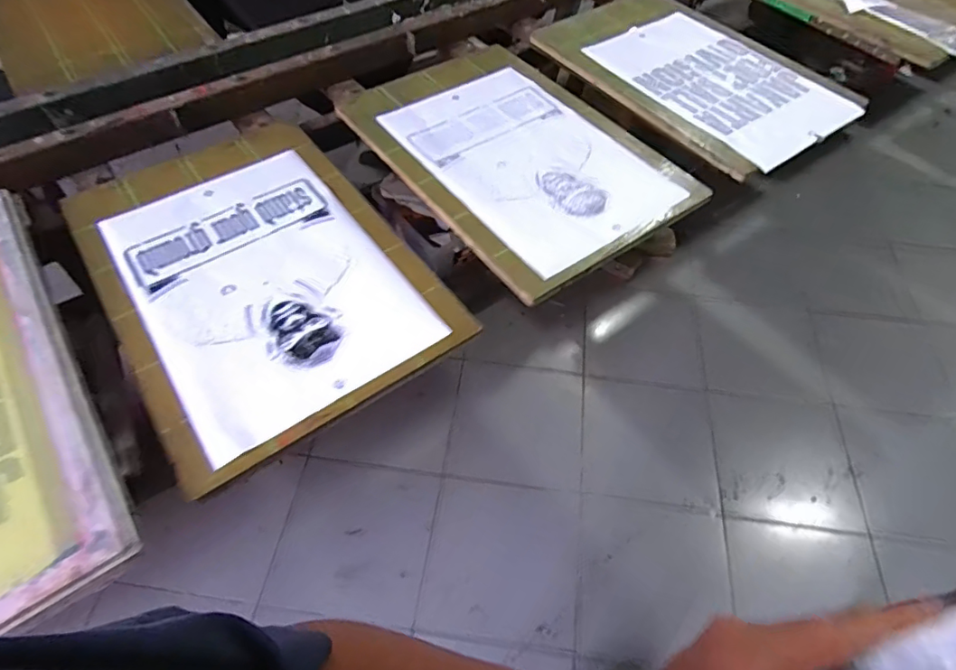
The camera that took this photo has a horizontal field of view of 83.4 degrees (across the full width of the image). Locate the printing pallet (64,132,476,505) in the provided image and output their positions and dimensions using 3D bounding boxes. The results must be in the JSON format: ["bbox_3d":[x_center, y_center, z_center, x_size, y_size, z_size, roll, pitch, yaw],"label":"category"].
[{"bbox_3d":[-0.328,-0.106,0.778,0.401,0.027,0.589,-33,62,-22],"label":"printing pallet"}]

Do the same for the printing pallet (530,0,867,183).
[{"bbox_3d":[0.445,-0.561,1.118,0.416,0.019,0.594,-34,62,-22],"label":"printing pallet"}]

